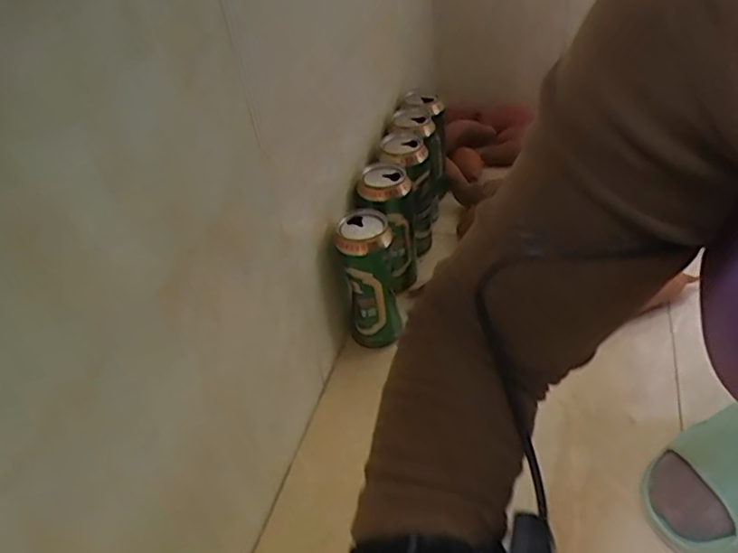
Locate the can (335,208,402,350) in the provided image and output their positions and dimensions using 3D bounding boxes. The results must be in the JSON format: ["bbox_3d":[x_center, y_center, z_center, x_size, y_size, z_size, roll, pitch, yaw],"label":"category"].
[{"bbox_3d":[0.002,0.013,0.662,0.062,0.173,0.060,-3,41,3],"label":"can"}]

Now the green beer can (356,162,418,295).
[{"bbox_3d":[0.023,-0.055,0.723,0.057,0.157,0.061,-3,41,3],"label":"green beer can"}]

